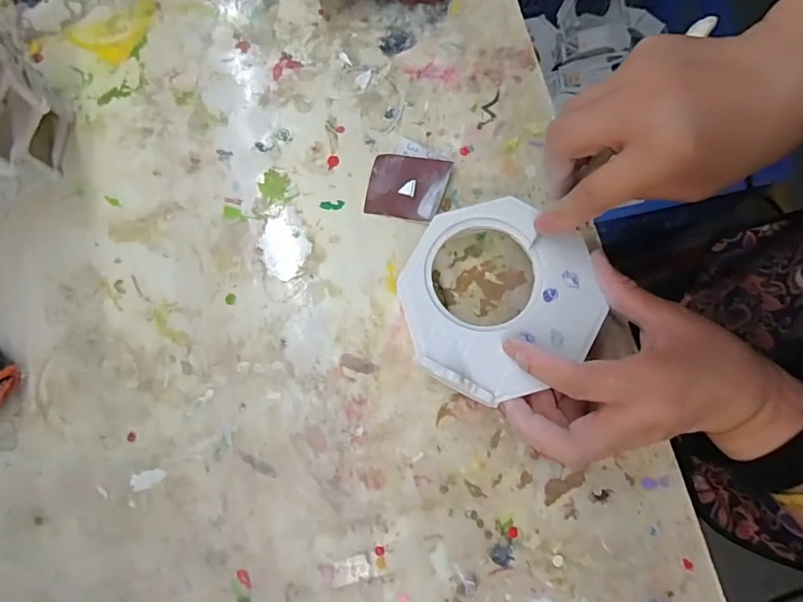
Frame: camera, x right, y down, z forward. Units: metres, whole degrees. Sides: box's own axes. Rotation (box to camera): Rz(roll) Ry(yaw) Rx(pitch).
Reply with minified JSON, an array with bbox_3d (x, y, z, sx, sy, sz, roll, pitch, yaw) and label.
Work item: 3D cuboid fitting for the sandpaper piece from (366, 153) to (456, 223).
[{"bbox_3d":[0.004,-0.078,0.333,0.051,0.012,0.042,10,79,2],"label":"sandpaper piece"}]

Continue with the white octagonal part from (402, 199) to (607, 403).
[{"bbox_3d":[0.057,-0.002,0.286,0.111,0.008,0.114,32,81,6],"label":"white octagonal part"}]

